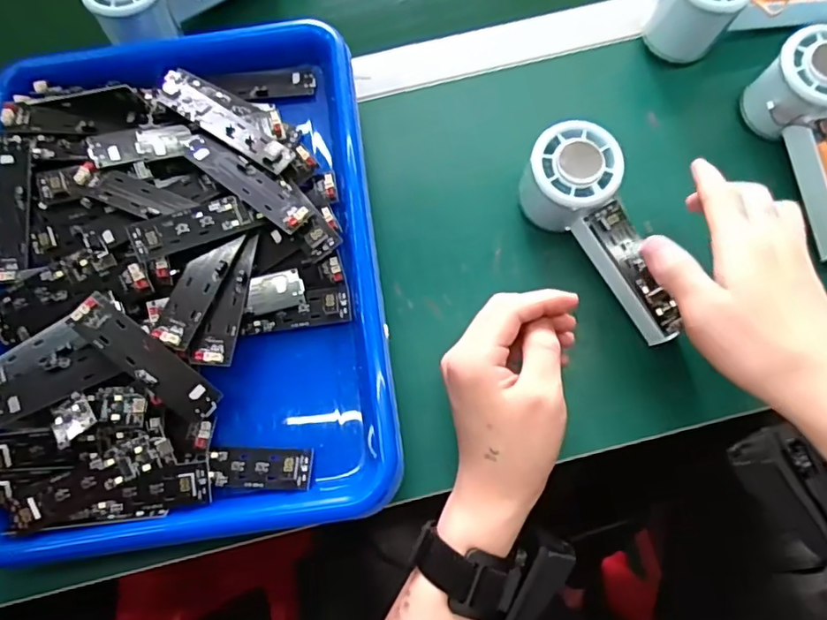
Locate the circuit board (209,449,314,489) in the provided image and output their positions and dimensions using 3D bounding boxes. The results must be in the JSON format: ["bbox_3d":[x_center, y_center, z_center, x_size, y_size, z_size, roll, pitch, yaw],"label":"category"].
[{"bbox_3d":[-0.090,0.093,0.334,0.060,0.009,0.022,0,73,1],"label":"circuit board"}]

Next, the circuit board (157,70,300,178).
[{"bbox_3d":[-0.125,-0.124,0.375,0.098,0.006,0.027,36,58,3],"label":"circuit board"}]

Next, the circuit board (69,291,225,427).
[{"bbox_3d":[-0.150,0.028,0.326,0.092,0.009,0.021,42,77,-7],"label":"circuit board"}]

